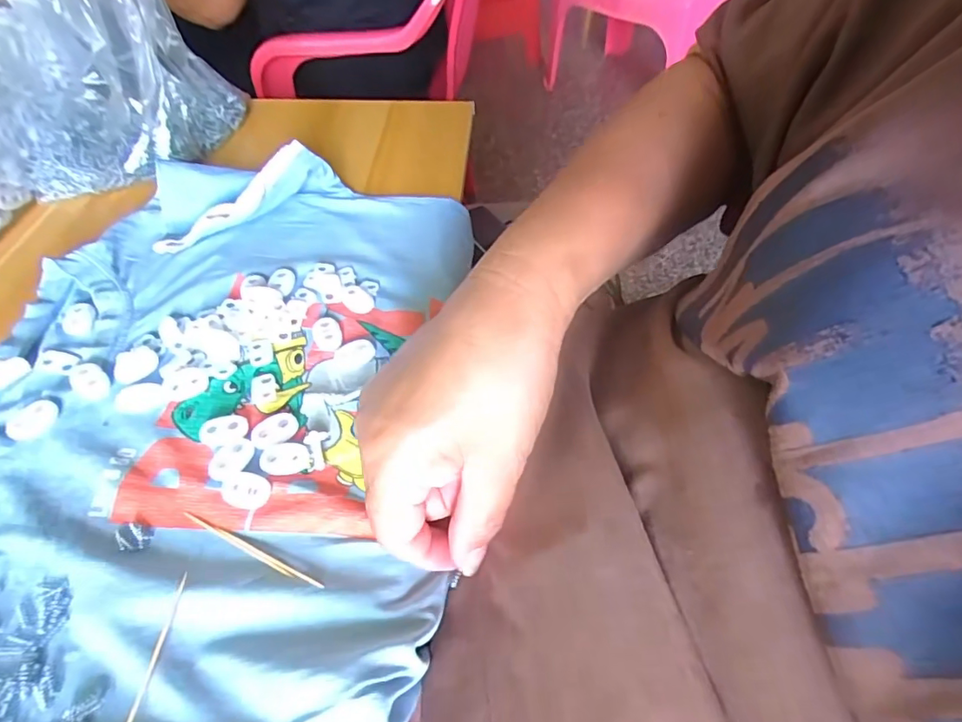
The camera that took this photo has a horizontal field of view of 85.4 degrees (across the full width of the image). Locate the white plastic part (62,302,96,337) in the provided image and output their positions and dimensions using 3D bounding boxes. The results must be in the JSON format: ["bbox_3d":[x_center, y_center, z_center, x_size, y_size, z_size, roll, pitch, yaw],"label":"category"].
[{"bbox_3d":[-0.240,-0.025,0.310,0.017,0.004,0.024,-4,53,-2],"label":"white plastic part"}]

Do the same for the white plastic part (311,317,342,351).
[{"bbox_3d":[-0.088,-0.016,0.297,0.015,0.006,0.025,-20,55,-14],"label":"white plastic part"}]

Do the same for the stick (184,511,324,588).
[{"bbox_3d":[-0.099,0.081,0.224,0.074,0.005,0.004,21,56,16],"label":"stick"}]

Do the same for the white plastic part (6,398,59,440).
[{"bbox_3d":[-0.226,0.029,0.263,0.017,0.008,0.023,38,62,26],"label":"white plastic part"}]

